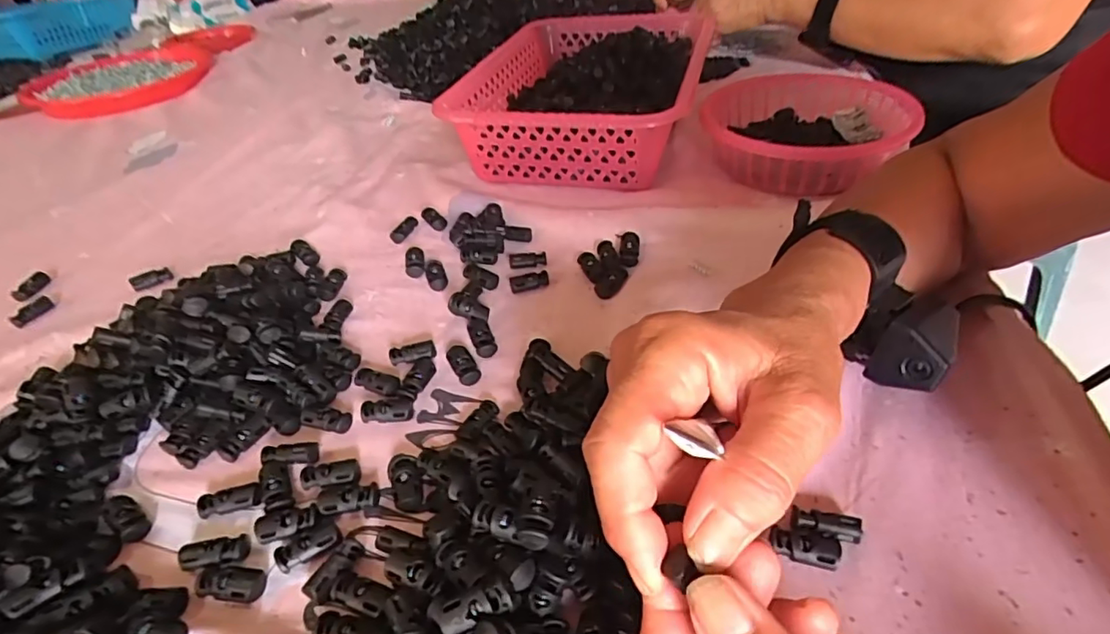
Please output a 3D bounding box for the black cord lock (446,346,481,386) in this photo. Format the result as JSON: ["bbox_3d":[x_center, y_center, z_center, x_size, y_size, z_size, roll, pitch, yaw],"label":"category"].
[{"bbox_3d":[-0.055,0.029,0.338,0.013,0.008,0.028,-21,43,-20],"label":"black cord lock"}]

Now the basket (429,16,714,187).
[{"bbox_3d":[0.037,-0.229,0.579,0.211,0.084,0.309,9,41,15],"label":"basket"}]

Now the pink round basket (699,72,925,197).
[{"bbox_3d":[0.224,-0.169,0.511,0.169,0.051,0.184,-2,40,2],"label":"pink round basket"}]

